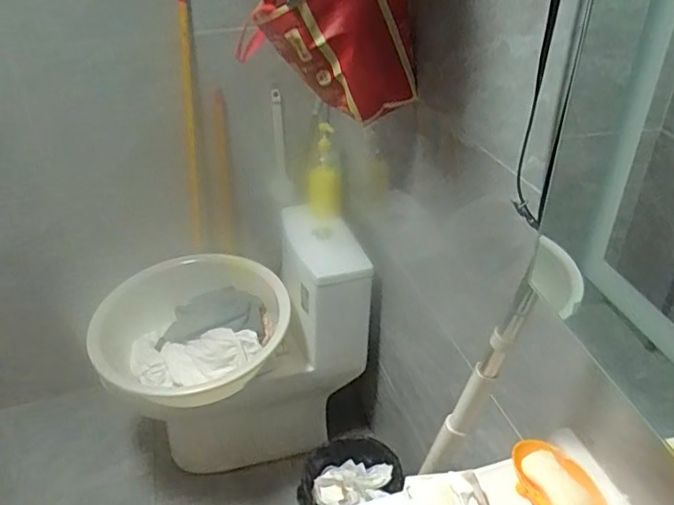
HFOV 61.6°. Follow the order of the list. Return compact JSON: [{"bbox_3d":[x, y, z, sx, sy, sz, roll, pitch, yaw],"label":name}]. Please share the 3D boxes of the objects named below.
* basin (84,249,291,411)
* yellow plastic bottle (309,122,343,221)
[{"bbox_3d":[-0.350,0.169,1.440,0.444,0.157,0.519,-3,36,-1],"label":"basin"},{"bbox_3d":[-0.036,-0.219,1.591,0.098,0.307,0.094,-3,36,-1],"label":"yellow plastic bottle"}]

